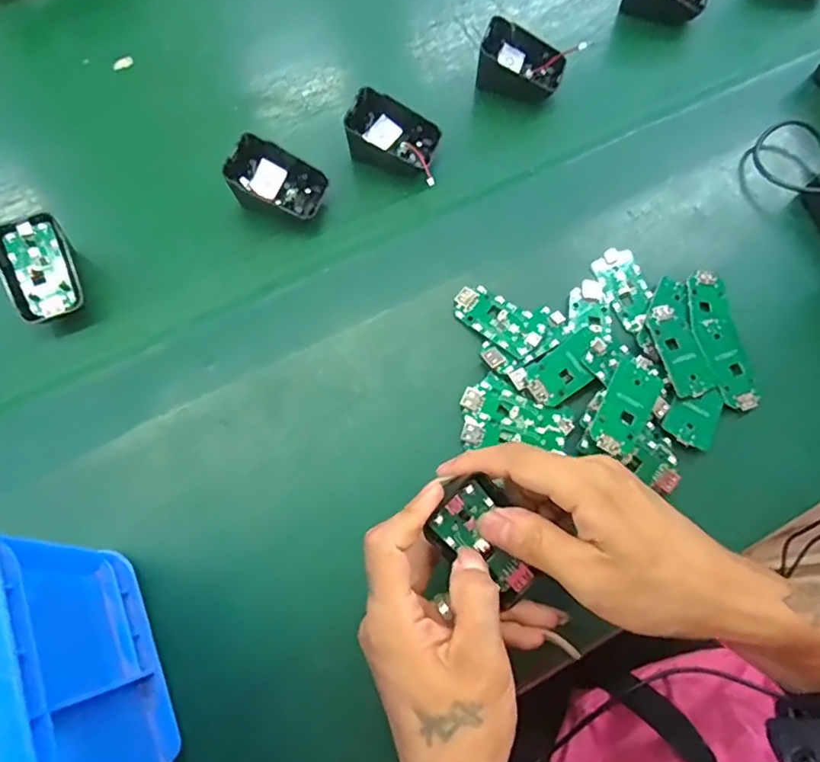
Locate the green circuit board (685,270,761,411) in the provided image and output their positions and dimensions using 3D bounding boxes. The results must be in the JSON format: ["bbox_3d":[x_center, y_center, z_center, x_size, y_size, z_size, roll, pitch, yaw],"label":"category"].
[{"bbox_3d":[0.211,-0.030,0.388,0.033,0.005,0.099,-8,71,-3],"label":"green circuit board"}]

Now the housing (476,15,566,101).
[{"bbox_3d":[0.089,-0.252,0.457,0.066,0.040,0.048,17,71,6],"label":"housing"}]

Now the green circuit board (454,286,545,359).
[{"bbox_3d":[0.061,-0.043,0.387,0.063,0.007,0.031,37,76,20],"label":"green circuit board"}]

